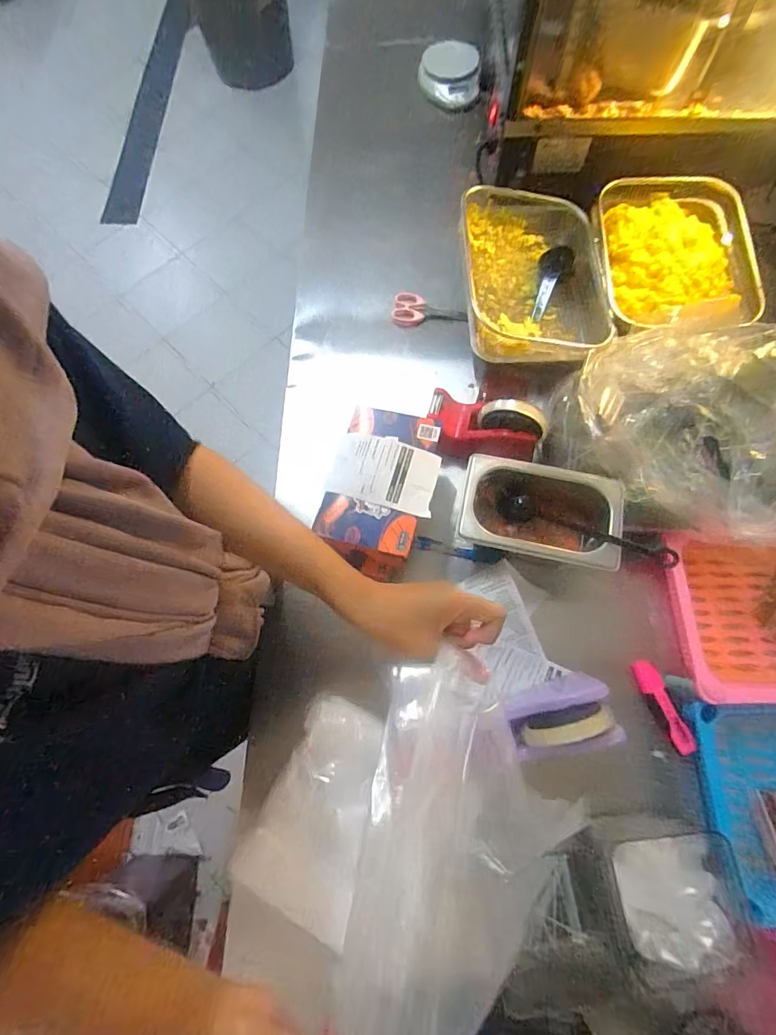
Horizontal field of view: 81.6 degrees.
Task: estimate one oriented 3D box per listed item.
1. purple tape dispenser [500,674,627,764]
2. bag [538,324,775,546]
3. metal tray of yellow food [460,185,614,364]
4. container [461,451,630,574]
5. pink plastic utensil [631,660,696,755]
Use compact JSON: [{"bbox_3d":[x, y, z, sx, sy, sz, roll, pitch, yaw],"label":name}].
[{"bbox_3d":[0.178,0.210,0.472,0.120,0.091,0.060,-12,72,-2],"label":"purple tape dispenser"},{"bbox_3d":[0.341,-0.110,0.502,0.274,0.122,0.220,28,75,10],"label":"bag"},{"bbox_3d":[0.217,-0.359,0.671,0.201,0.078,0.292,1,72,2],"label":"metal tray of yellow food"},{"bbox_3d":[0.173,-0.001,0.537,0.175,0.083,0.110,12,73,6],"label":"container"},{"bbox_3d":[0.315,0.217,0.514,0.021,0.026,0.101,-18,72,-4],"label":"pink plastic utensil"}]

